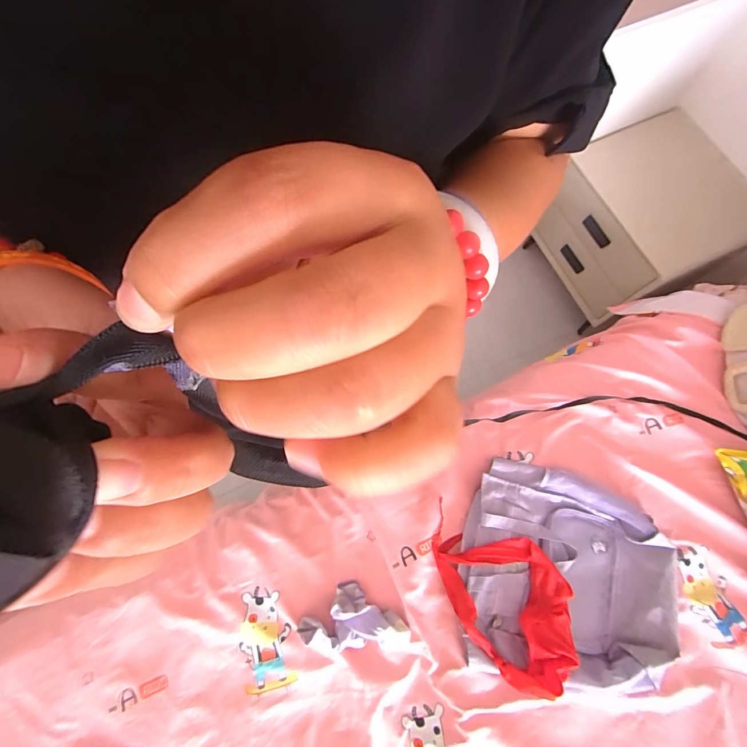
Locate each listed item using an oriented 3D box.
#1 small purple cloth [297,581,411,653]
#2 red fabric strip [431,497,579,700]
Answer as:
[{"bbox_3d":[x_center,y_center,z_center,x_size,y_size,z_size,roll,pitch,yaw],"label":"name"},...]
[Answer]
[{"bbox_3d":[-0.039,0.432,0.636,0.191,0.039,0.102,-3,74,1],"label":"small purple cloth"},{"bbox_3d":[0.230,0.376,0.630,0.187,0.078,0.279,-40,77,-9],"label":"red fabric strip"}]

